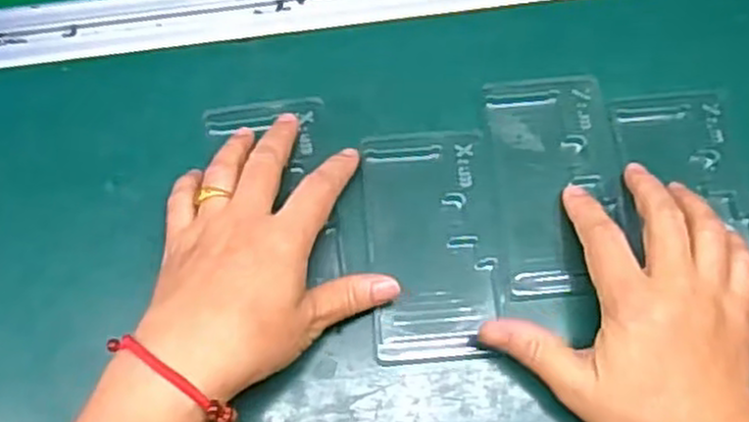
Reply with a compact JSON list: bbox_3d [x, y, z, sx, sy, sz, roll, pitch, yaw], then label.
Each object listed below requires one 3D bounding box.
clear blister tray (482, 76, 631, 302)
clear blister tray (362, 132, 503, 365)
[{"bbox_3d":[0.102,-0.016,0.444,0.072,0.013,0.128,-3,72,-2],"label":"clear blister tray"},{"bbox_3d":[0.031,0.017,0.430,0.068,0.009,0.127,-3,72,-3],"label":"clear blister tray"}]

